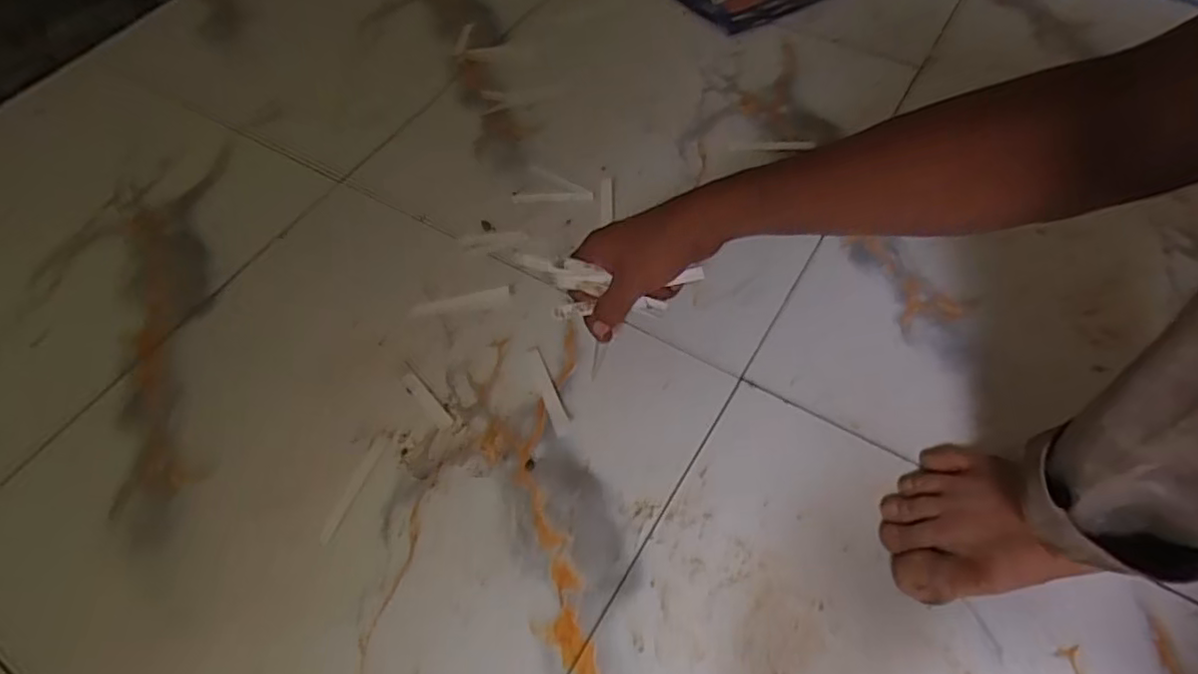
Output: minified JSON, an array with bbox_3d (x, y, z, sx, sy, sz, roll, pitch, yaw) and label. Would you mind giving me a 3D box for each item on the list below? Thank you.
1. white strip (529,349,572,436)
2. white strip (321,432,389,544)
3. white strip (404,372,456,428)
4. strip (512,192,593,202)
[{"bbox_3d":[-0.046,0.047,0.603,0.017,0.004,0.092,-20,60,-9],"label":"white strip"},{"bbox_3d":[-0.208,0.126,0.559,0.012,0.004,0.099,16,61,12],"label":"white strip"},{"bbox_3d":[-0.158,0.056,0.600,0.013,0.004,0.068,-40,65,-19],"label":"white strip"},{"bbox_3d":[-0.051,-0.153,0.719,0.088,0.006,0.011,-1,59,2],"label":"strip"}]

